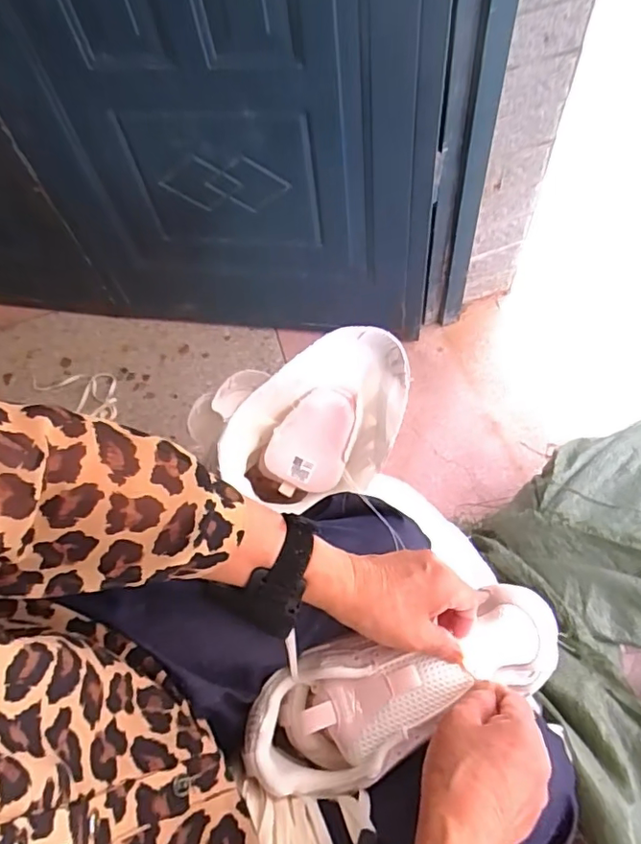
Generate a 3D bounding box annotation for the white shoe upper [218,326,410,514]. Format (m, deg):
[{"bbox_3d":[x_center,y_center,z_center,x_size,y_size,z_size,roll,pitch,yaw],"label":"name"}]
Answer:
[{"bbox_3d":[-0.007,0.005,0.595,0.155,0.254,0.085,38,19,-15],"label":"white shoe upper"}]

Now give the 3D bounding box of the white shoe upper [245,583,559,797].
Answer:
[{"bbox_3d":[0.066,0.209,0.430,0.246,0.089,0.092,-18,59,-7],"label":"white shoe upper"}]

